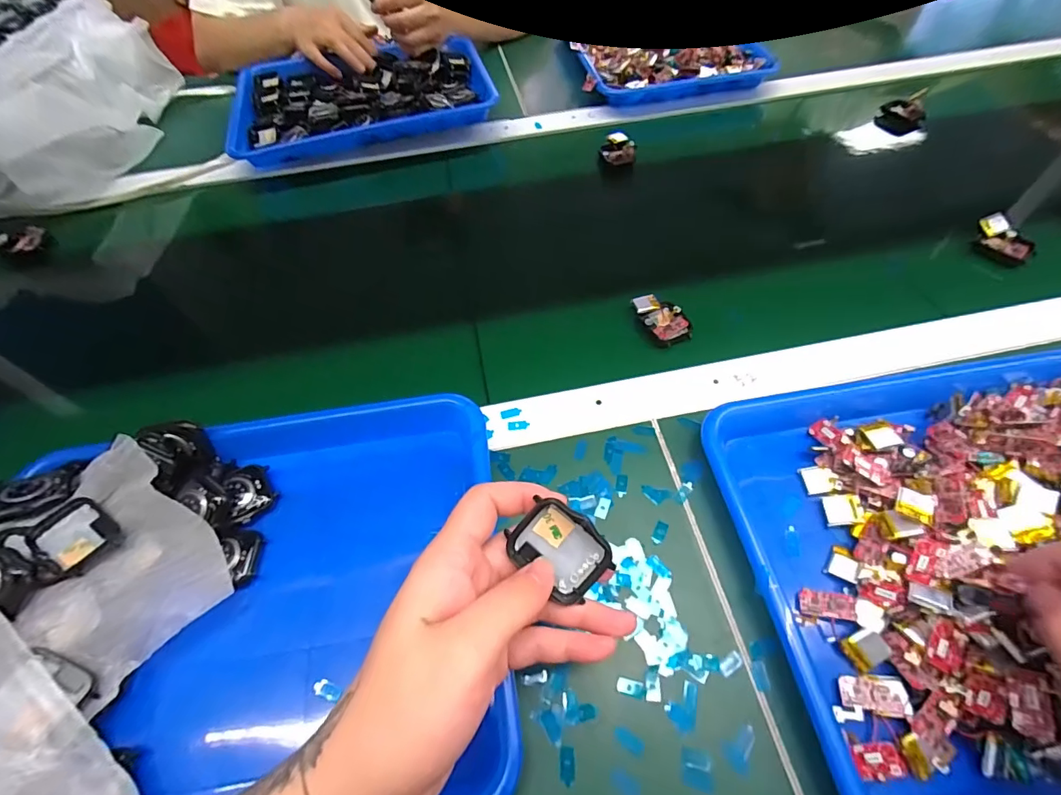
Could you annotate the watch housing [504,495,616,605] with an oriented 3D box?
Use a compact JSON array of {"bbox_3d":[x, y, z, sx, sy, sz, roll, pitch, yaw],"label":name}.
[{"bbox_3d":[0.015,0.072,0.225,0.045,0.011,0.036,38,92,11],"label":"watch housing"}]

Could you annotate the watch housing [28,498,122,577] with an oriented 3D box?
[{"bbox_3d":[-0.294,0.090,0.304,0.044,0.015,0.038,33,65,21],"label":"watch housing"}]

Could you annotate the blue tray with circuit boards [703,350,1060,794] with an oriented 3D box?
[{"bbox_3d":[0.303,0.094,0.294,0.330,0.046,0.270,-9,60,-4],"label":"blue tray with circuit boards"}]

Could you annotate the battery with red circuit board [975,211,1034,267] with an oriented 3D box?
[{"bbox_3d":[0.460,-0.153,0.456,0.034,0.020,0.054,-33,62,-17],"label":"battery with red circuit board"}]

